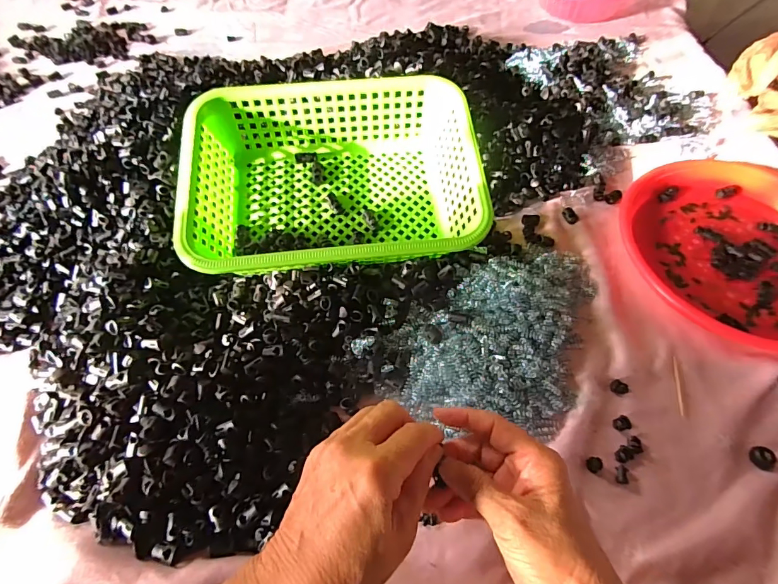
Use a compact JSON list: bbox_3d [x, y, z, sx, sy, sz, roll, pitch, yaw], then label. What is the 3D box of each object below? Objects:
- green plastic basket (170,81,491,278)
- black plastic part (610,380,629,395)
[{"bbox_3d":[-0.058,-0.121,0.443,0.298,0.091,0.206,-8,60,-3],"label":"green plastic basket"},{"bbox_3d":[0.219,0.090,0.386,0.015,0.006,0.011,34,66,19],"label":"black plastic part"}]

